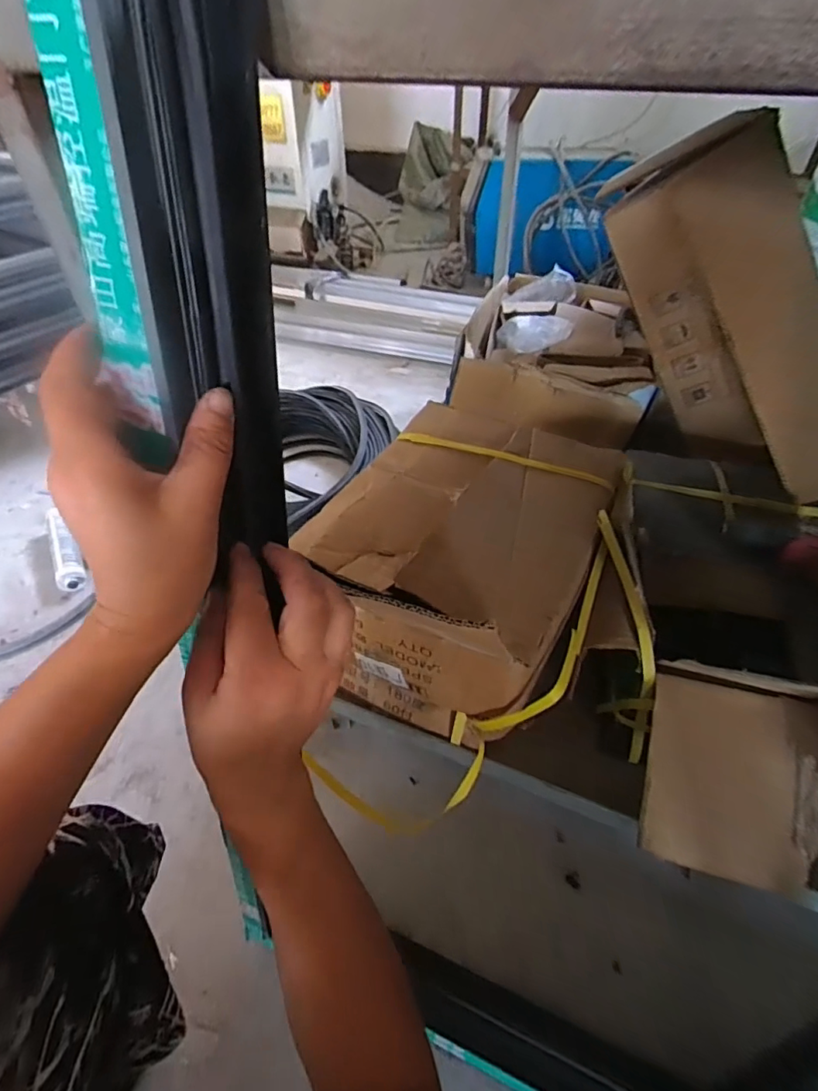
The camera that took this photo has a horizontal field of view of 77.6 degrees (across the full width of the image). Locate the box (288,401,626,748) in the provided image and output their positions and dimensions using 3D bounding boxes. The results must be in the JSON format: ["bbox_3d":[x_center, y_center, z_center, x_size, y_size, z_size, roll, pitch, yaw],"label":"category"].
[{"bbox_3d":[0.068,0.022,0.637,0.274,0.230,0.356,20,48,19],"label":"box"}]

